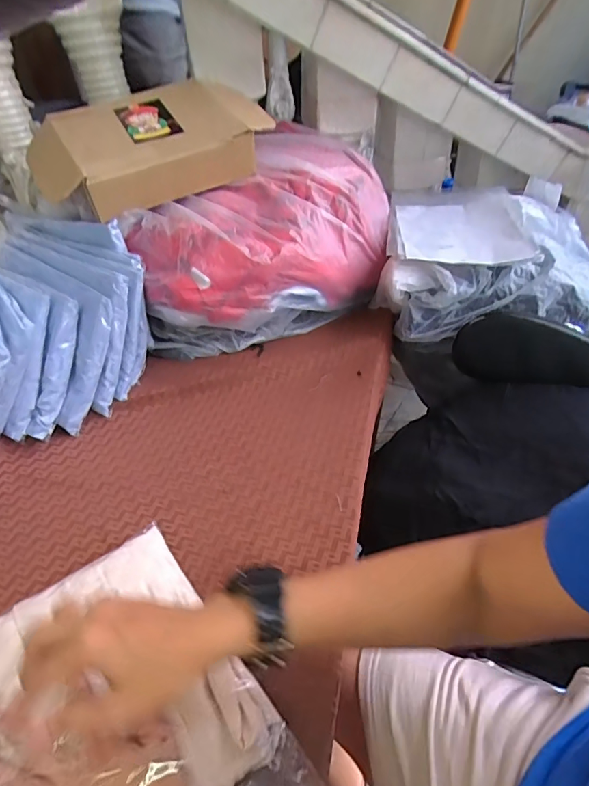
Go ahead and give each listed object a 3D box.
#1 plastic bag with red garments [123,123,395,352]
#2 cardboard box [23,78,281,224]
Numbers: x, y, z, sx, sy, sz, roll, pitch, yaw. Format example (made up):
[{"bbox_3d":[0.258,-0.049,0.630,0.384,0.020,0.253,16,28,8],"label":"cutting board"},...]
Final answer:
[{"bbox_3d":[-0.027,-0.257,0.790,0.256,0.258,0.470,26,49,31],"label":"plastic bag with red garments"},{"bbox_3d":[-0.241,-0.420,0.755,0.373,0.095,0.270,-27,62,-18],"label":"cardboard box"}]

